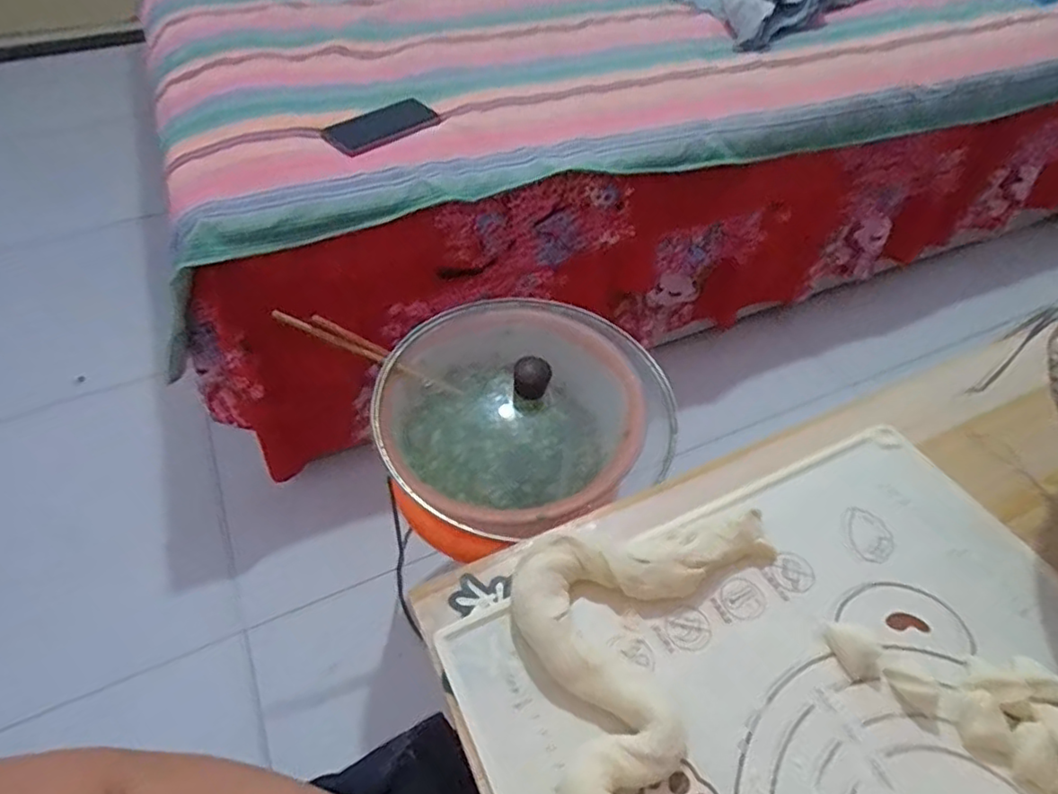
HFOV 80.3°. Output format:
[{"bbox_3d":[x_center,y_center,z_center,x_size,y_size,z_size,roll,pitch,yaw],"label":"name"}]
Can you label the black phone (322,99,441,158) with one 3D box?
[{"bbox_3d":[-0.217,-0.395,0.915,0.162,0.012,0.072,-36,75,-24],"label":"black phone"}]

